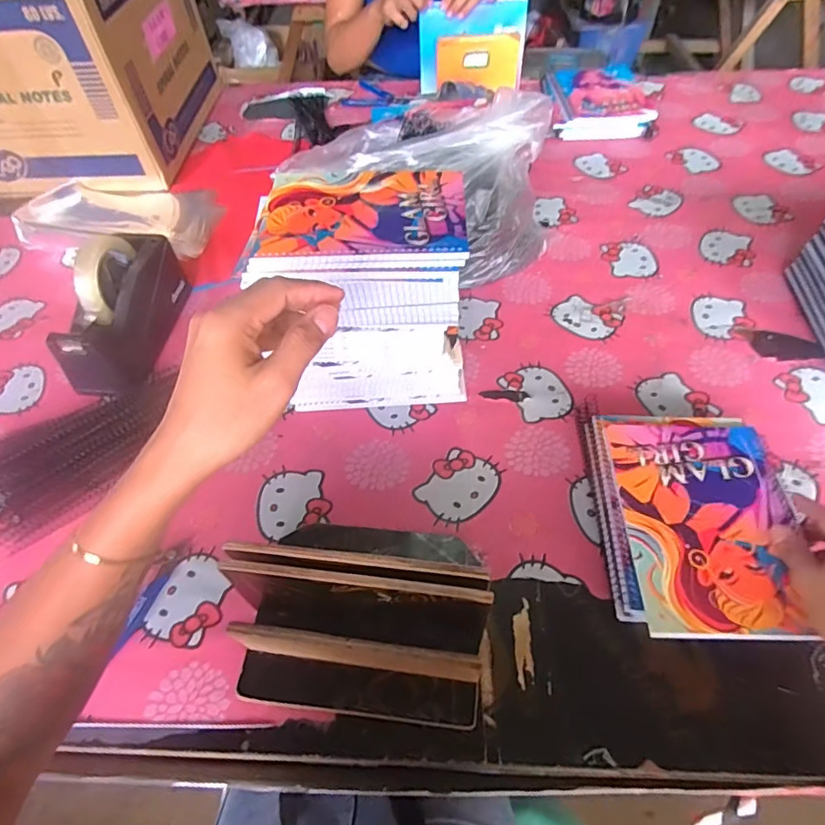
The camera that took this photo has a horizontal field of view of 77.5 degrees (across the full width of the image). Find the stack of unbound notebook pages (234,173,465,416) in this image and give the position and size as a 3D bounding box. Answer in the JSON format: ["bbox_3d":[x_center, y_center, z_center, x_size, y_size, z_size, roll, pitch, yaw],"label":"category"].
[{"bbox_3d":[-0.052,-0.131,0.564,0.206,0.190,0.171,-2,54,1],"label":"stack of unbound notebook pages"}]

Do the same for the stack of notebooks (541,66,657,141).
[{"bbox_3d":[0.359,-0.615,1.011,0.177,0.034,0.241,0,54,3],"label":"stack of notebooks"}]

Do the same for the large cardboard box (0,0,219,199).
[{"bbox_3d":[-0.583,-0.624,0.883,0.355,0.292,0.416,1,54,3],"label":"large cardboard box"}]

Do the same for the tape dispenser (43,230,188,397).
[{"bbox_3d":[-0.341,-0.124,0.619,0.067,0.127,0.203,8,55,8],"label":"tape dispenser"}]

